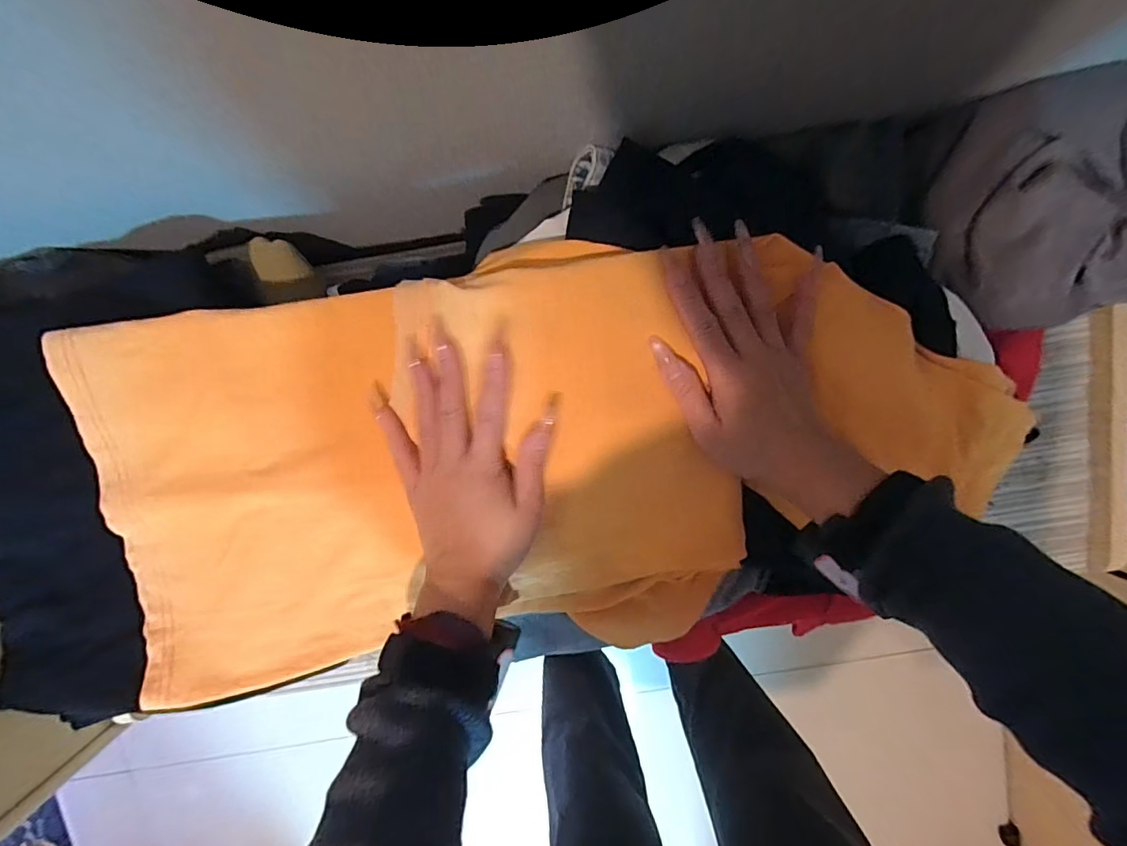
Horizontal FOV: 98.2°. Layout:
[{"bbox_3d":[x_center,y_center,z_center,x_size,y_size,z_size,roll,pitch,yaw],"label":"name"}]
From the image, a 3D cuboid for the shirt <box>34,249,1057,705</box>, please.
[{"bbox_3d":[0.018,0.030,0.338,0.644,0.072,0.269,-8,97,-2],"label":"shirt"}]

